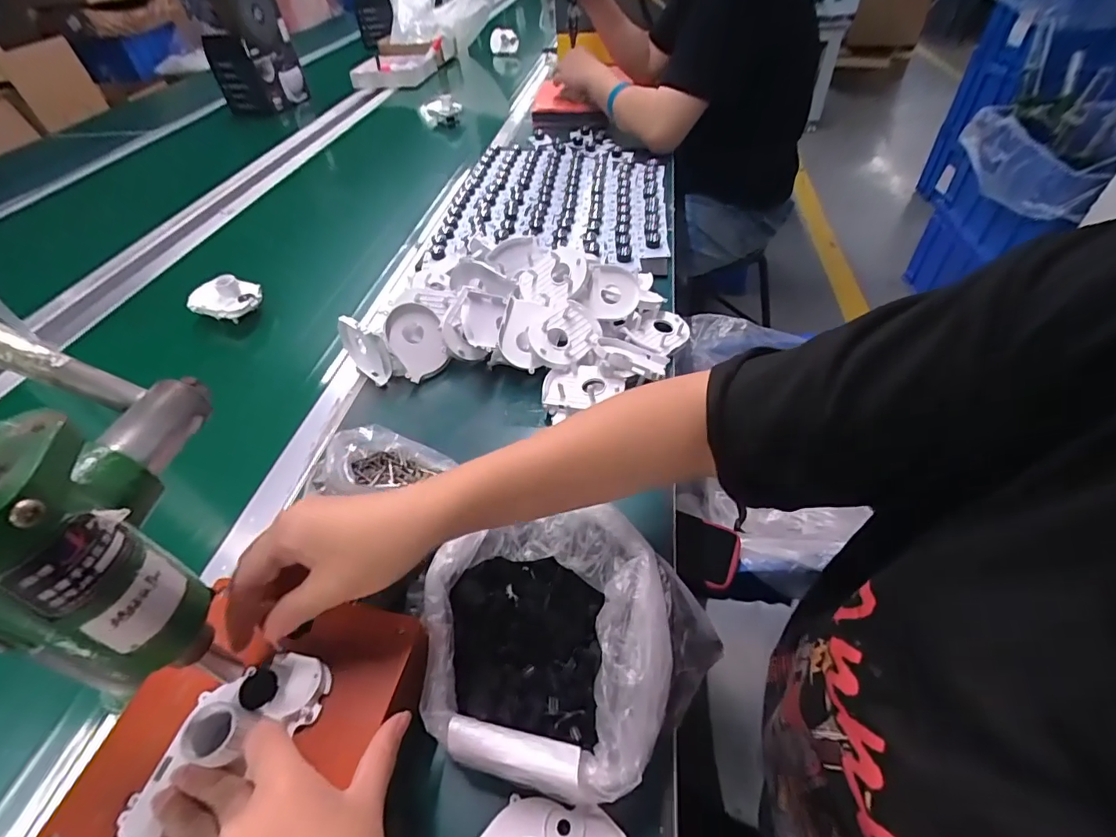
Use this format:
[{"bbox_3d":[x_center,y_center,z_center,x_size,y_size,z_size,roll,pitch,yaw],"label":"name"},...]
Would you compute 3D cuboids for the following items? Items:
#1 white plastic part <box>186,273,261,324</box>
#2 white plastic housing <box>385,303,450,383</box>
[{"bbox_3d":[-0.437,-0.158,0.662,0.086,0.039,0.068,-31,52,-24],"label":"white plastic part"},{"bbox_3d":[-0.160,-0.086,0.566,0.059,0.081,0.025,-23,10,-31],"label":"white plastic housing"}]

